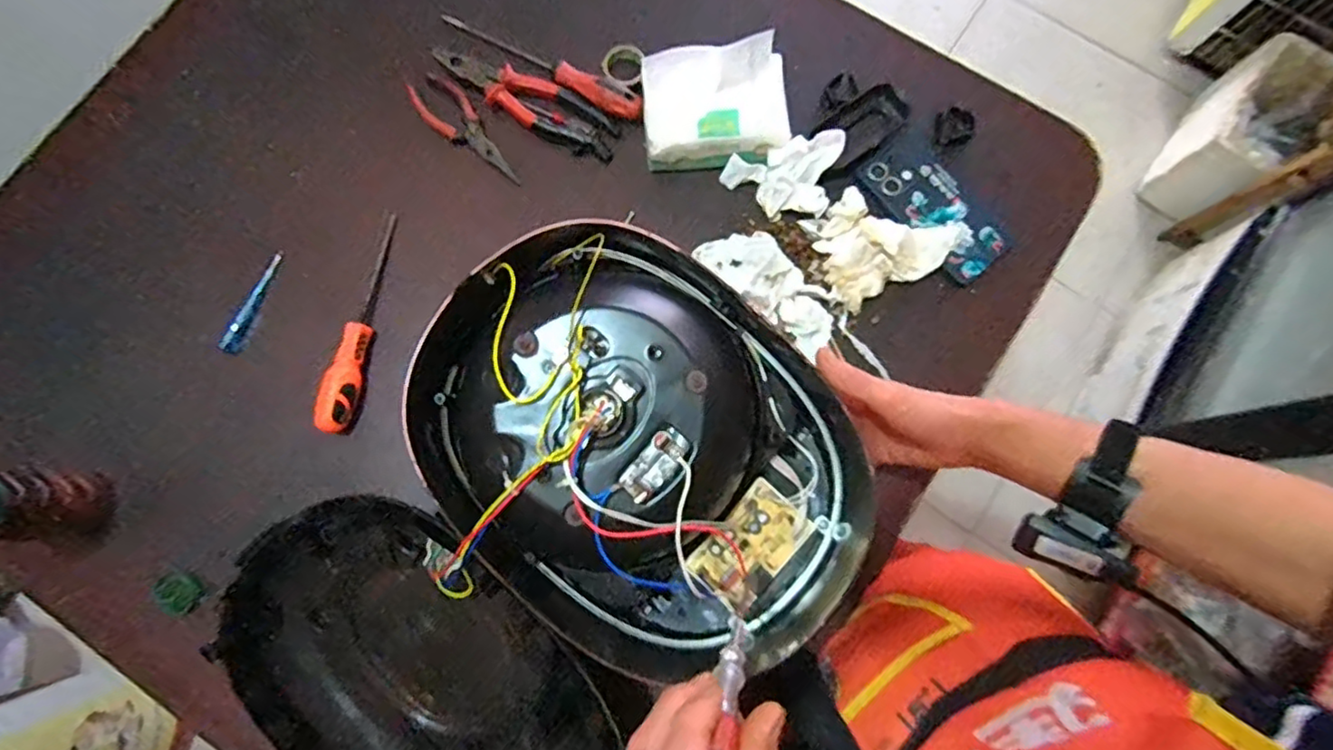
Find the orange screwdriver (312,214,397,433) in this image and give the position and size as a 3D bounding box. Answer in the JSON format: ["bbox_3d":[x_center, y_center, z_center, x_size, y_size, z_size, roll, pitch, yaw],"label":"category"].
[{"bbox_3d":[-0.304,-0.056,0.630,0.033,0.032,0.224,7,79,1],"label":"orange screwdriver"}]

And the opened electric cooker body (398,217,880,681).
[{"bbox_3d":[-0.002,0.079,0.485,0.282,0.161,0.346,-38,81,-7],"label":"opened electric cooker body"}]

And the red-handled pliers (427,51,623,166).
[{"bbox_3d":[-0.146,-0.293,0.671,0.209,0.019,0.054,32,80,6],"label":"red-handled pliers"}]

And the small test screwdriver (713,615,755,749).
[{"bbox_3d":[0.034,0.158,0.323,0.014,0.111,0.009,24,105,4],"label":"small test screwdriver"}]

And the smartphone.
[{"bbox_3d":[0.270,-0.169,0.643,0.077,0.011,0.160,-38,81,-7],"label":"smartphone"}]

